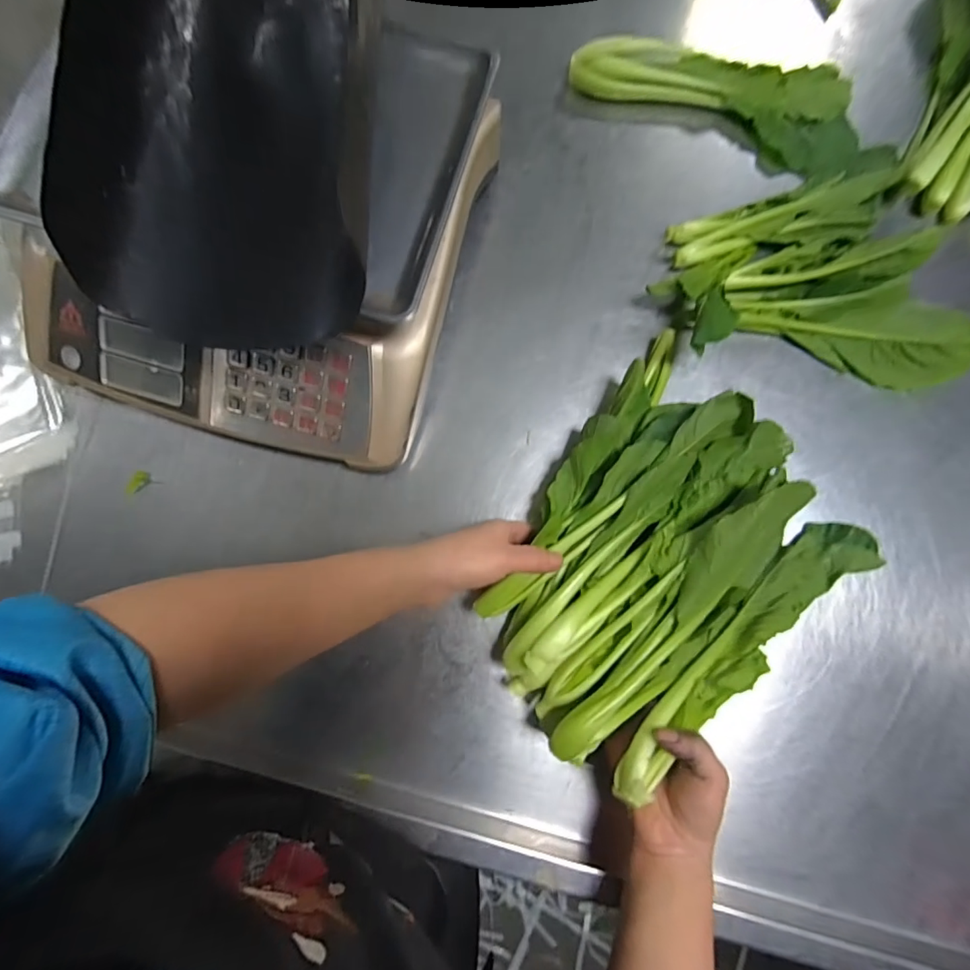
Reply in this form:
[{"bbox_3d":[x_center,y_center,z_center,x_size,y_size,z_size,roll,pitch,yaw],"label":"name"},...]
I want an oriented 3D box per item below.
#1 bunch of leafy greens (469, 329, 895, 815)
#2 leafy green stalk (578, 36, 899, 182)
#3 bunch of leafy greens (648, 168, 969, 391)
[{"bbox_3d":[0.152,0.072,0.390,0.252,0.068,0.312,36,83,4],"label":"bunch of leafy greens"},{"bbox_3d":[0.251,-0.400,0.485,0.325,0.033,0.121,19,82,2],"label":"leafy green stalk"},{"bbox_3d":[0.300,-0.181,0.440,0.274,0.055,0.219,-14,82,-3],"label":"bunch of leafy greens"}]

